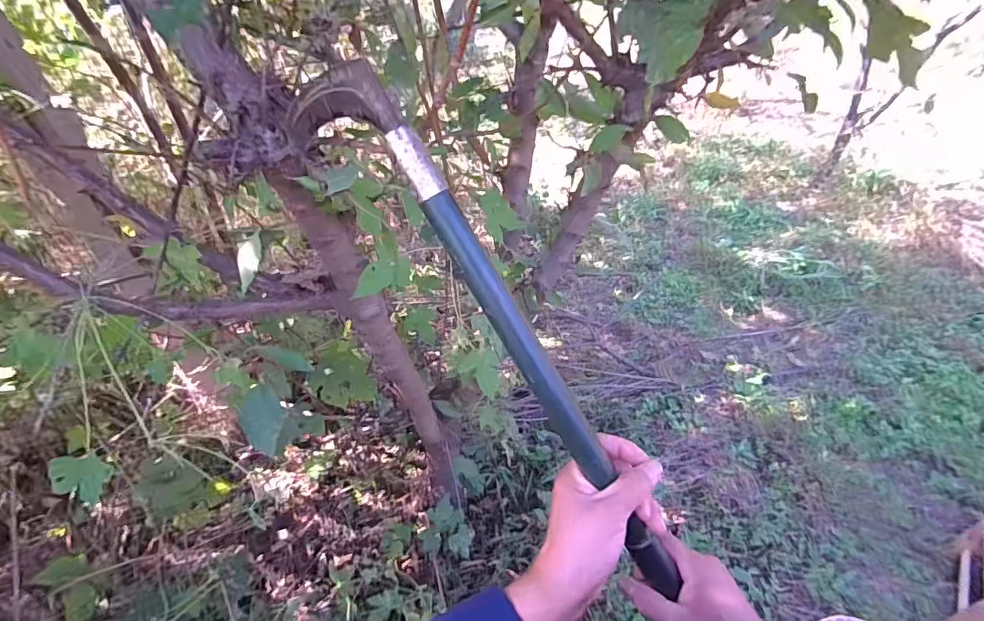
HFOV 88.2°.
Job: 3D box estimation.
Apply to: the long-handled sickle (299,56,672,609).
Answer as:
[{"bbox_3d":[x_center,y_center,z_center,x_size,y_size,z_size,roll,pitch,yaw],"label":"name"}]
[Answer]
[{"bbox_3d":[-0.001,0.027,0.400,0.023,0.483,0.119,-39,7,-41],"label":"long-handled sickle"}]

